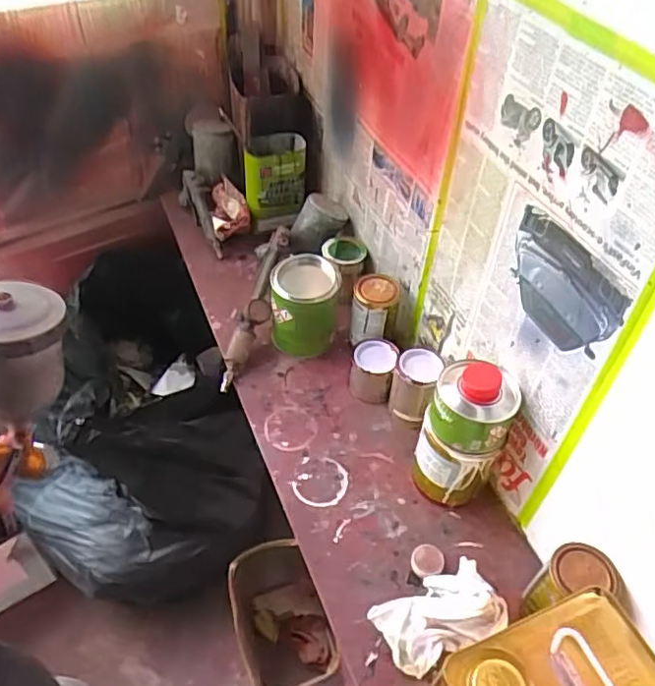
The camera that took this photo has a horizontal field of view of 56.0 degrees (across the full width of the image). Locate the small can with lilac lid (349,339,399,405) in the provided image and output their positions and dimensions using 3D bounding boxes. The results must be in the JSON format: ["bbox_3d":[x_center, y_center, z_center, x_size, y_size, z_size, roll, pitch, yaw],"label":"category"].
[{"bbox_3d":[0.070,0.042,0.952,0.066,0.062,0.070,2,49,-3],"label":"small can with lilac lid"}]

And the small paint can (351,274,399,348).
[{"bbox_3d":[0.071,-0.043,0.976,0.070,0.115,0.078,5,49,0],"label":"small paint can"}]

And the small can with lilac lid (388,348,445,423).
[{"bbox_3d":[0.131,0.062,0.908,0.068,0.096,0.078,22,51,14],"label":"small can with lilac lid"}]

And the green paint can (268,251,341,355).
[{"bbox_3d":[-0.039,-0.056,0.985,0.108,0.132,0.098,4,49,-1],"label":"green paint can"}]

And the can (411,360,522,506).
[{"bbox_3d":[0.171,0.120,0.793,0.096,0.208,0.100,2,49,-3],"label":"can"}]

